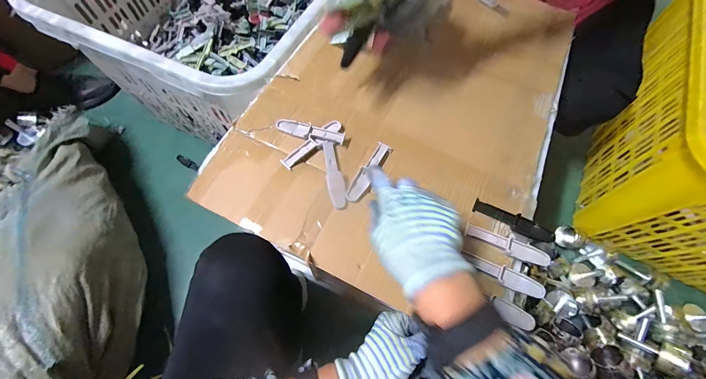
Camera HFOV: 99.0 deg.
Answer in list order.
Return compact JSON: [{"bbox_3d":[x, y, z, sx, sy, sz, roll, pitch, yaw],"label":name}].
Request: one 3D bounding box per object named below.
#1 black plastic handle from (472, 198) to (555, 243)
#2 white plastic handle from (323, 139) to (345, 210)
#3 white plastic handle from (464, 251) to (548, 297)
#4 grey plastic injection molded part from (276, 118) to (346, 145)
[{"bbox_3d":[0.210,0.042,0.395,0.100,0.013,0.019,28,67,10],"label":"black plastic handle"},{"bbox_3d":[-0.027,-0.022,0.416,0.022,0.006,0.103,-9,65,-7],"label":"white plastic handle"},{"bbox_3d":[0.179,0.102,0.359,0.093,0.007,0.021,24,66,8],"label":"white plastic handle"},{"bbox_3d":[-0.063,-0.084,0.442,0.103,0.009,0.024,16,65,5],"label":"grey plastic injection molded part"}]

